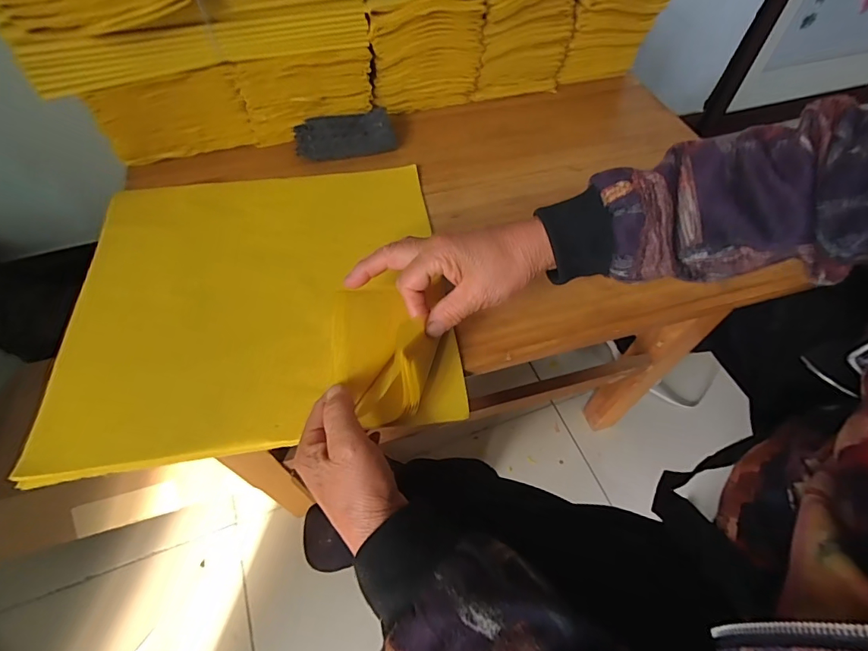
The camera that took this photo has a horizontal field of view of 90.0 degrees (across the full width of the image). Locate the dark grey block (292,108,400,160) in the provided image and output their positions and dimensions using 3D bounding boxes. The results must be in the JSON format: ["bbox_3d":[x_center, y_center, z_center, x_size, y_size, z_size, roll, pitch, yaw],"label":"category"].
[{"bbox_3d":[-0.101,-0.218,0.494,0.108,0.030,0.047,-14,59,-12],"label":"dark grey block"}]

